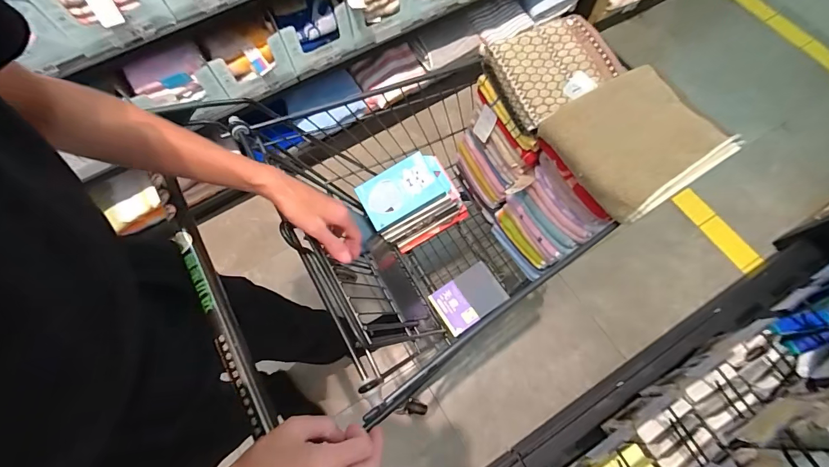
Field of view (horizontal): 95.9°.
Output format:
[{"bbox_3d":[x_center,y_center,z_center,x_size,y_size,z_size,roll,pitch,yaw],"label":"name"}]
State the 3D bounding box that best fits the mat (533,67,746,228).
[{"bbox_3d":[0.358,-0.150,0.602,0.227,0.053,0.204,-32,74,-15],"label":"mat"}]

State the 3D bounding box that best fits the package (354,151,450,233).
[{"bbox_3d":[-0.024,-0.099,0.847,0.196,0.039,0.118,-30,75,-1],"label":"package"}]

